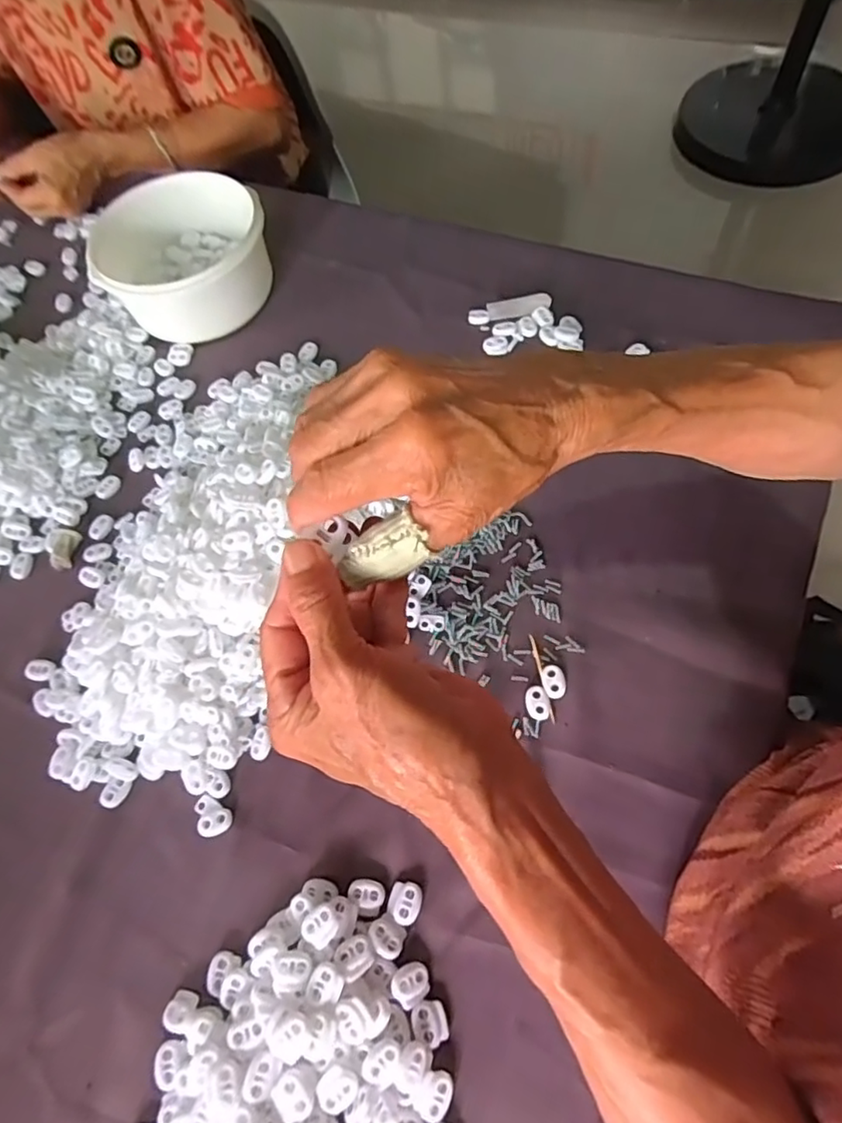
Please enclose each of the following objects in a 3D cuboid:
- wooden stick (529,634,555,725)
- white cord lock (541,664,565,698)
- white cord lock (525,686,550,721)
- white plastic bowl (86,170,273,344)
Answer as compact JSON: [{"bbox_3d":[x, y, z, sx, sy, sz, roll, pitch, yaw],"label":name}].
[{"bbox_3d":[0.085,0.080,0.422,0.004,0.004,0.064,-11,65,-2],"label":"wooden stick"},{"bbox_3d":[0.091,0.082,0.418,0.015,0.004,0.024,-17,64,-2],"label":"white cord lock"},{"bbox_3d":[0.080,0.096,0.413,0.015,0.004,0.023,-4,64,4],"label":"white cord lock"},{"bbox_3d":[-0.225,-0.294,0.590,0.148,0.083,0.140,-2,64,5],"label":"white plastic bowl"}]

